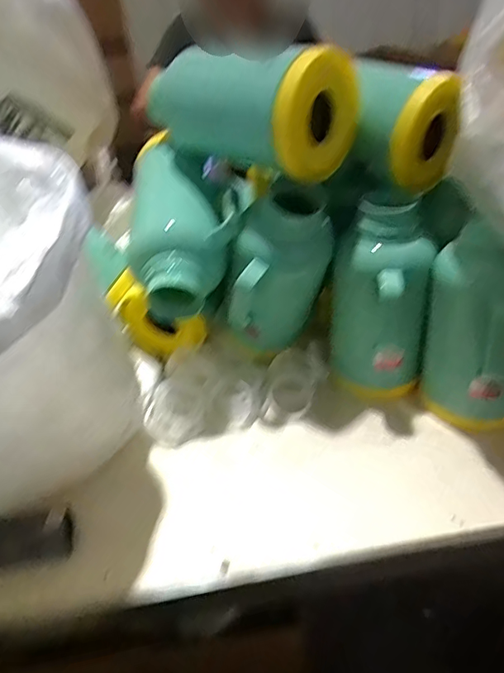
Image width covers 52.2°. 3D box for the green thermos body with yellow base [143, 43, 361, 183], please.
[{"bbox_3d":[-0.003,-0.287,0.648,0.121,0.121,0.255,-32,42,-32],"label":"green thermos body with yellow base"}]

